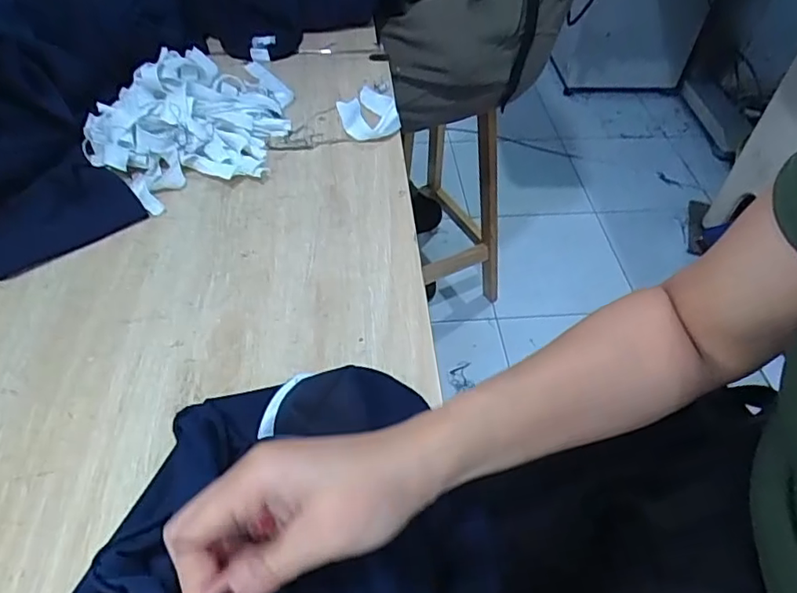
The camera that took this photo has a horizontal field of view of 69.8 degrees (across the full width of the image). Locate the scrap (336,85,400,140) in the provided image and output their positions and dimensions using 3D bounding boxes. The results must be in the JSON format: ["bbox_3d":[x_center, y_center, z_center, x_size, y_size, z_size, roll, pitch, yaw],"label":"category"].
[{"bbox_3d":[-0.036,-0.220,0.680,0.066,0.018,0.091,-10,51,-11],"label":"scrap"}]

